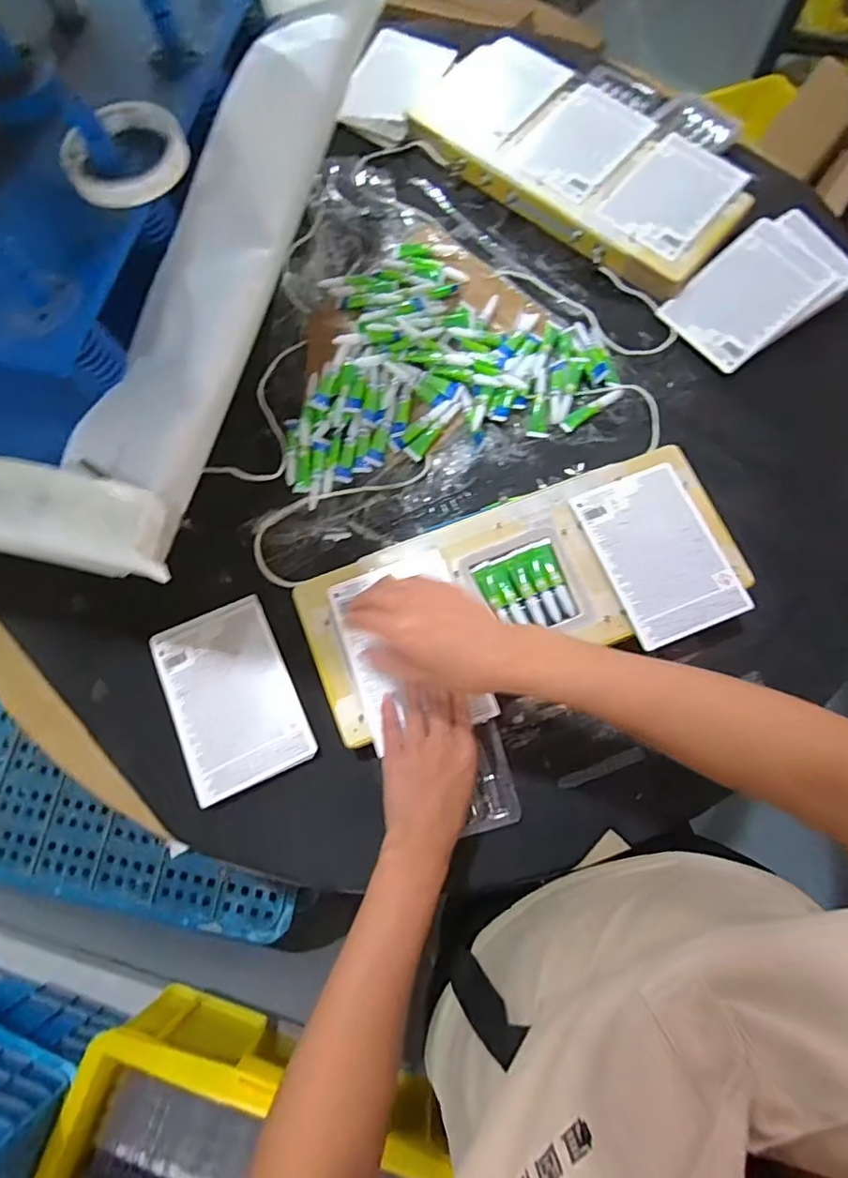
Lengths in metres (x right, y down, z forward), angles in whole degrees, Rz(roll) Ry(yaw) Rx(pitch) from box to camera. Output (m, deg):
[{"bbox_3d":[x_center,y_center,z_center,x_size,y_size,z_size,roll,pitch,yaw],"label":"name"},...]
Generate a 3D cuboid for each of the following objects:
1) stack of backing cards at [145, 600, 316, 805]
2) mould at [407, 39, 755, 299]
[{"bbox_3d":[-0.192,0.105,0.553,0.118,0.011,0.179,-24,75,-6],"label":"stack of backing cards"},{"bbox_3d":[0.191,-0.546,0.699,0.433,0.044,0.206,39,78,11],"label":"mould"}]

